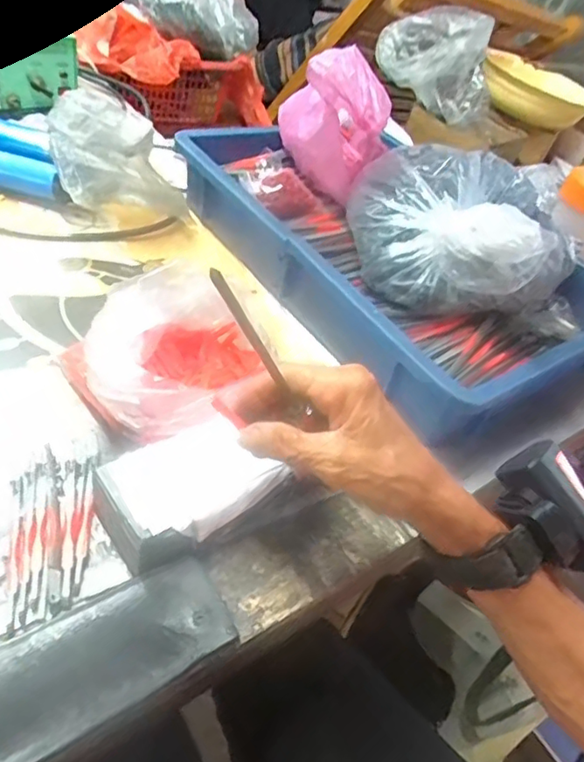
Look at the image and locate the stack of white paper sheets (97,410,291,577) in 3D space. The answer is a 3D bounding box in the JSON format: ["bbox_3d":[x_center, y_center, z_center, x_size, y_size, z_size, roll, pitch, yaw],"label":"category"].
[{"bbox_3d":[-0.065,0.065,0.352,0.100,0.023,0.067,-29,54,-32],"label":"stack of white paper sheets"}]

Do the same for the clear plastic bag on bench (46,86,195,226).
[{"bbox_3d":[-0.177,-0.207,0.571,0.125,0.108,0.102,-23,56,-36],"label":"clear plastic bag on bench"}]

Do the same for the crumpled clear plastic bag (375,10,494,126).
[{"bbox_3d":[0.211,-0.467,0.854,0.175,0.112,0.133,18,43,1],"label":"crumpled clear plastic bag"}]

